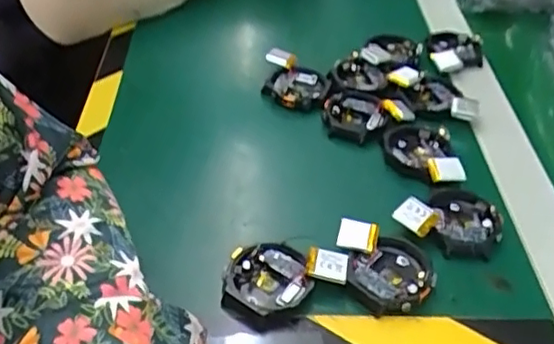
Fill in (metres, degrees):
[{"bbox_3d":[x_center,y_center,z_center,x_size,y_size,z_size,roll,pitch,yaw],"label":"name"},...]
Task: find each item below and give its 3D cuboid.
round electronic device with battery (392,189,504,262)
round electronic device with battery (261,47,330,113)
[{"bbox_3d":[0.111,0.026,0.385,0.061,0.016,0.053,20,43,18],"label":"round electronic device with battery"},{"bbox_3d":[0.016,-0.075,0.493,0.052,0.017,0.060,5,40,0],"label":"round electronic device with battery"}]

